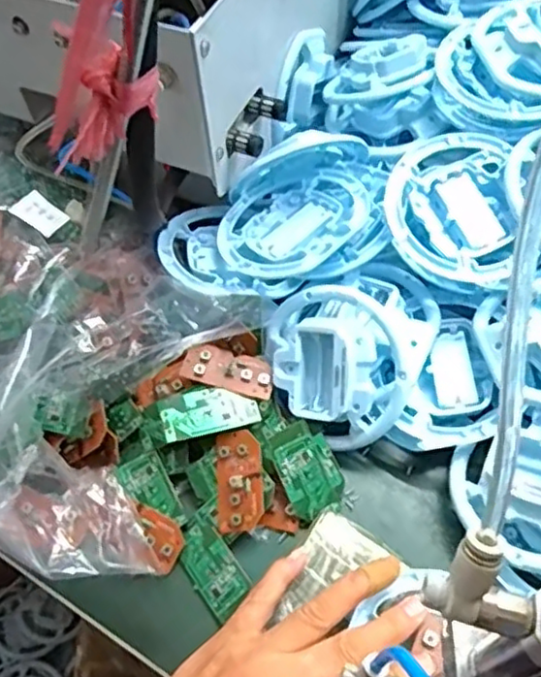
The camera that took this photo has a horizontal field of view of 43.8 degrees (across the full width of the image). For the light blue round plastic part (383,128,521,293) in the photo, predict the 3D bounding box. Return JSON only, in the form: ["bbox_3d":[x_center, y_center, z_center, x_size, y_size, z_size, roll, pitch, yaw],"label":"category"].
[{"bbox_3d":[0.119,-0.087,0.451,0.082,0.029,0.104,12,71,1],"label":"light blue round plastic part"}]

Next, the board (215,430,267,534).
[{"bbox_3d":[-0.019,0.089,0.421,0.029,0.010,0.060,-4,73,2],"label":"board"}]

